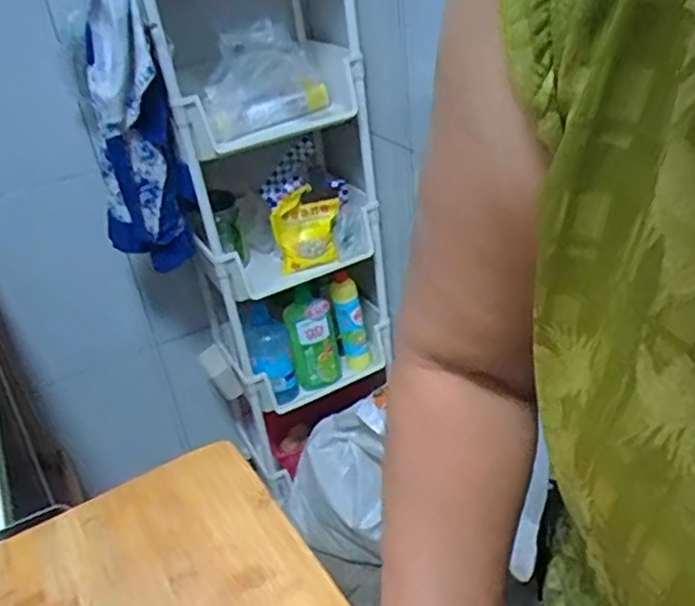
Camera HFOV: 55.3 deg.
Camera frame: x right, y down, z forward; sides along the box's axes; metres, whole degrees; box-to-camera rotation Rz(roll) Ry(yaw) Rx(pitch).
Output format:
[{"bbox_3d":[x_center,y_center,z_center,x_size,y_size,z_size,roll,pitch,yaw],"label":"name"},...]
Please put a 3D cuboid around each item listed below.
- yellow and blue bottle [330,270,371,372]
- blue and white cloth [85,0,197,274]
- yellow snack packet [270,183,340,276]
[{"bbox_3d":[0.008,0.042,1.404,0.061,0.233,0.057,-9,33,-1],"label":"yellow and blue bottle"},{"bbox_3d":[-0.344,-0.278,1.028,0.143,0.491,0.089,-17,34,-14],"label":"blue and white cloth"},{"bbox_3d":[-0.080,-0.148,1.290,0.128,0.151,0.050,-15,17,-9],"label":"yellow snack packet"}]

